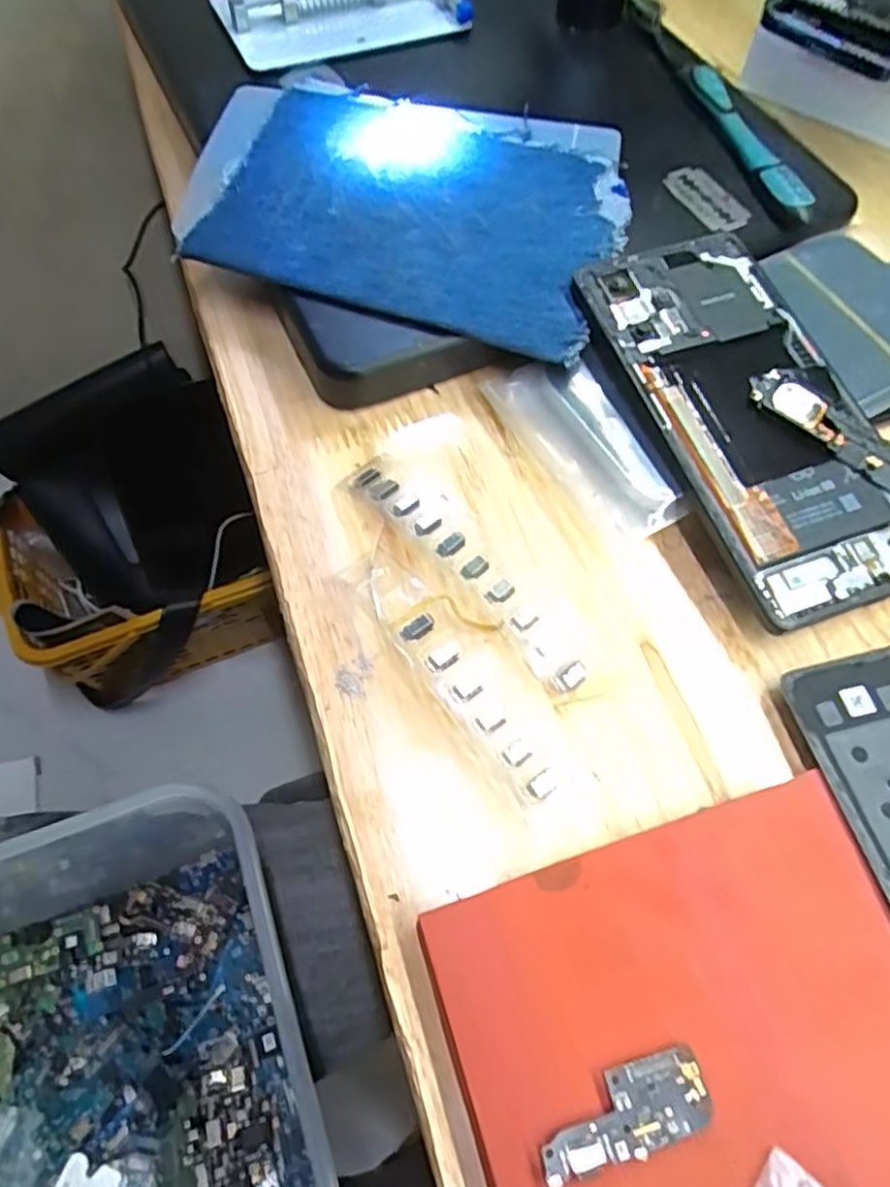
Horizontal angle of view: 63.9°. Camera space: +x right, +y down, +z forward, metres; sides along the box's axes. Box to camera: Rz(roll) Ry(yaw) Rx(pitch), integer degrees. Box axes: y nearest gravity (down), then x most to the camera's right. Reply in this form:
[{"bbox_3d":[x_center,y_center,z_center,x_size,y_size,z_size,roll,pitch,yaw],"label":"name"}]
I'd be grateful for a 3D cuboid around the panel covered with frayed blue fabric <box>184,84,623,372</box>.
[{"bbox_3d":[-0.014,-0.166,0.297,0.173,0.006,0.128,16,67,4],"label":"panel covered with frayed blue fabric"}]

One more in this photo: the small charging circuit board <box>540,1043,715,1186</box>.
[{"bbox_3d":[0.043,0.125,0.171,0.043,0.004,0.018,-19,64,-10],"label":"small charging circuit board"}]

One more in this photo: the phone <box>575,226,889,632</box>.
[{"bbox_3d":[0.109,-0.065,0.250,0.072,0.008,0.153,-19,71,-7],"label":"phone"}]

